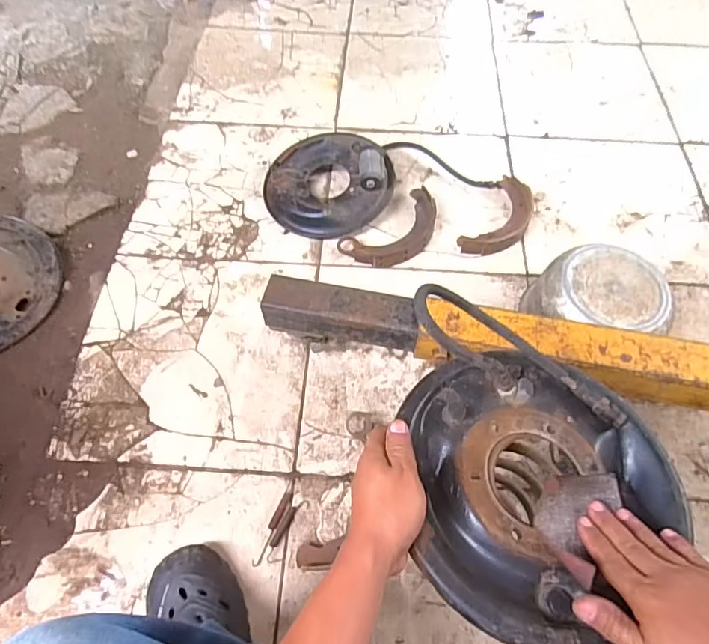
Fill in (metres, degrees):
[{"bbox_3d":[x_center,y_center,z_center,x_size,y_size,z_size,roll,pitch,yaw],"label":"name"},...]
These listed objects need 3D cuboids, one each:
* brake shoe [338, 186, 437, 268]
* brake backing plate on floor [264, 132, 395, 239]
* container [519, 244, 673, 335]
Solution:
[{"bbox_3d":[0.089,-0.180,0.998,0.223,0.028,0.118,-37,67,-18],"label":"brake shoe"},{"bbox_3d":[-0.057,-0.304,1.042,0.250,0.092,0.258,0,61,0],"label":"brake backing plate on floor"},{"bbox_3d":[0.408,-0.031,0.864,0.211,0.135,0.176,4,59,2],"label":"container"}]

